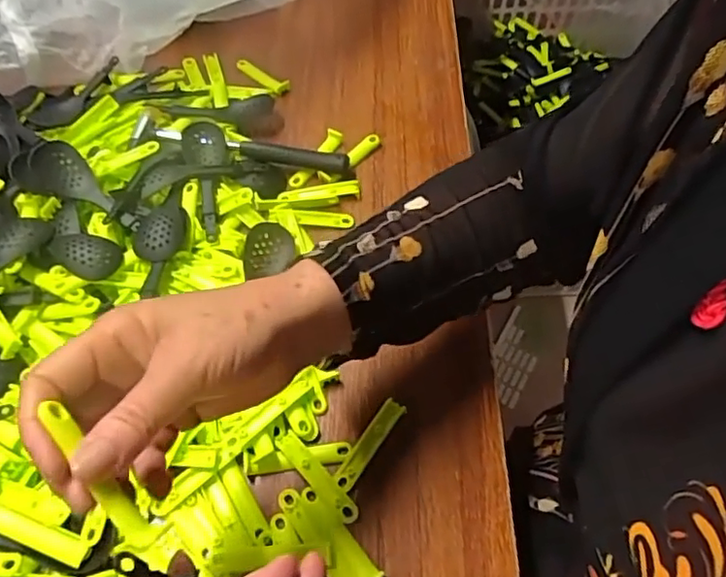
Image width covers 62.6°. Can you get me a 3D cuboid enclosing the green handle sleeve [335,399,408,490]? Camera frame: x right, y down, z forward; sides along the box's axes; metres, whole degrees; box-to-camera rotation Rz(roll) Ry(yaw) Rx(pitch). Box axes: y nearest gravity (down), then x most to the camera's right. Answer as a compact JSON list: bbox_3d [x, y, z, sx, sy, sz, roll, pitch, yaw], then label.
[{"bbox_3d":[0.005,0.110,0.427,0.016,0.012,0.071,33,60,16],"label":"green handle sleeve"}]

